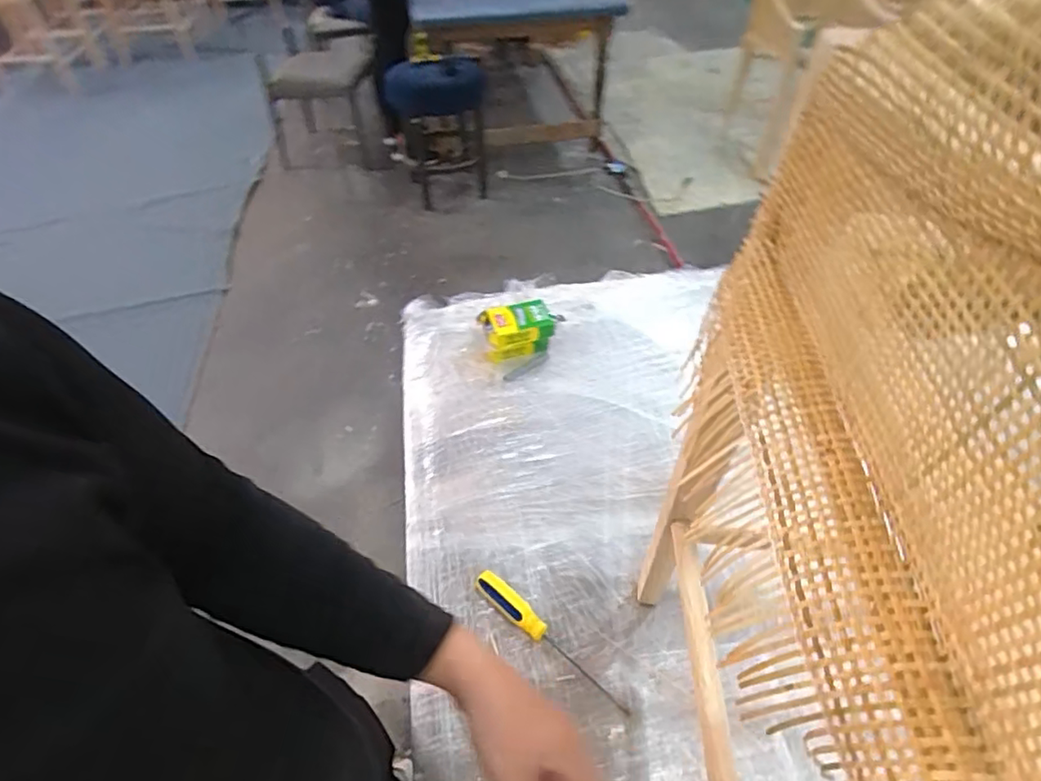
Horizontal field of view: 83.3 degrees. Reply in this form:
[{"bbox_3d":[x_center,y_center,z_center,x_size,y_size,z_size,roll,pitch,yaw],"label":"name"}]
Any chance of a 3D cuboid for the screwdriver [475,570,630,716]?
[{"bbox_3d":[0.033,0.315,0.740,0.241,0.030,0.031,33,55,27],"label":"screwdriver"}]

